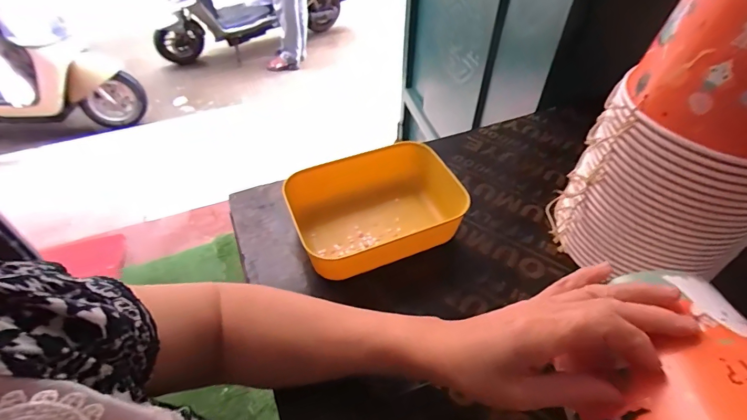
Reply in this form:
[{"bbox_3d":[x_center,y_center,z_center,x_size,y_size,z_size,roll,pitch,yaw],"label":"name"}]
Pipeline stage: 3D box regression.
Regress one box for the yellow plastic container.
[{"bbox_3d":[0.007,-0.002,0.469,0.196,0.063,0.138,-16,48,-15],"label":"yellow plastic container"}]

